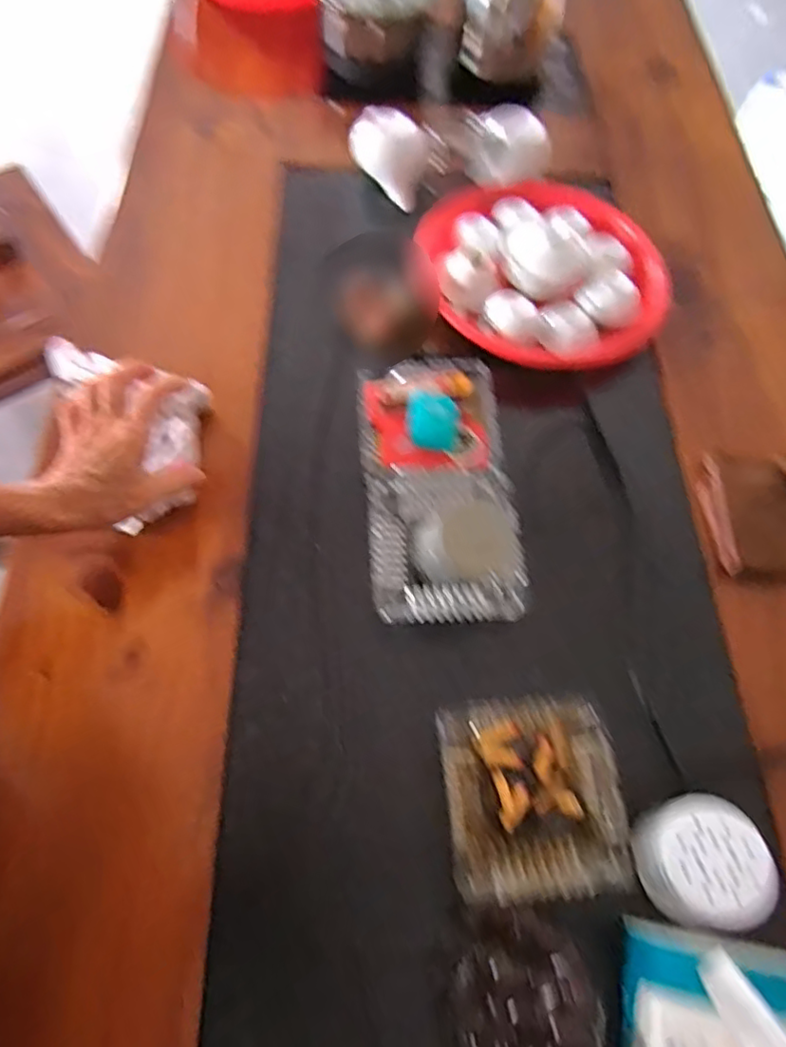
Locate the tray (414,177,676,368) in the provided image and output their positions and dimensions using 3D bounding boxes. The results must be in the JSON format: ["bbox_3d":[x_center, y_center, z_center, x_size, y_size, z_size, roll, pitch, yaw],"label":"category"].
[{"bbox_3d":[0.157,-0.271,0.658,0.241,0.059,0.261,-12,64,-10],"label":"tray"}]

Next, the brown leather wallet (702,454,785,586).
[{"bbox_3d":[0.345,-0.003,0.542,0.131,0.027,0.120,11,62,1],"label":"brown leather wallet"}]

